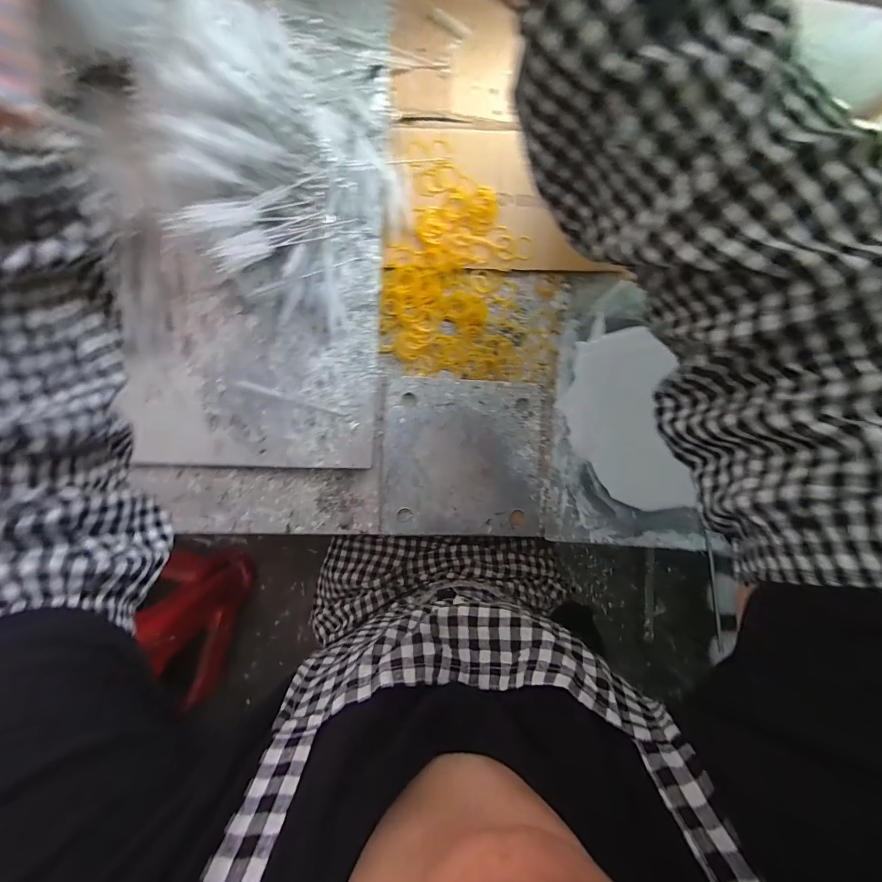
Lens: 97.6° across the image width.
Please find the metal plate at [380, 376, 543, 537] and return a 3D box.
[{"bbox_3d":[0.030,0.022,0.482,0.196,0.010,0.193,2,93,-9],"label":"metal plate"}]

